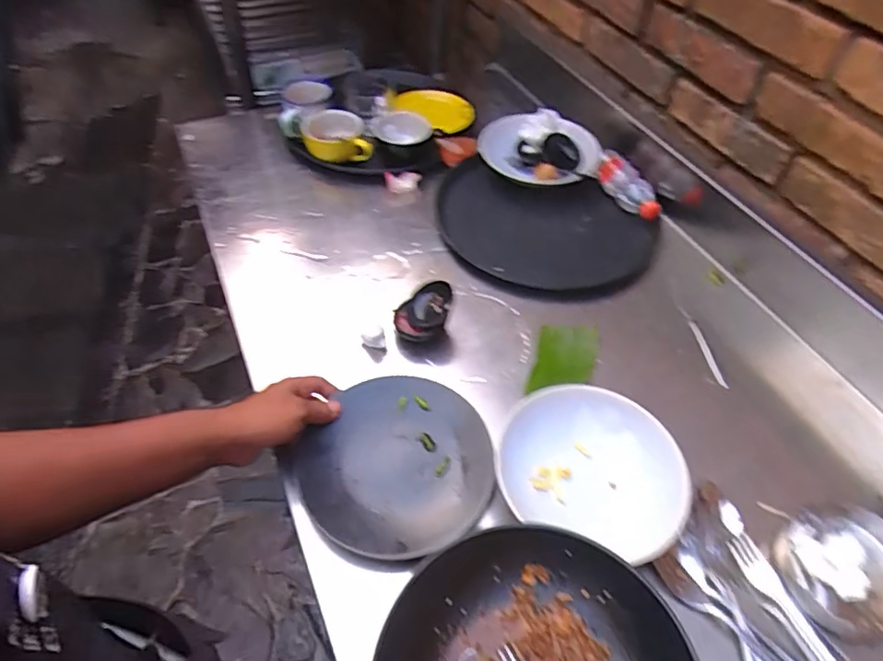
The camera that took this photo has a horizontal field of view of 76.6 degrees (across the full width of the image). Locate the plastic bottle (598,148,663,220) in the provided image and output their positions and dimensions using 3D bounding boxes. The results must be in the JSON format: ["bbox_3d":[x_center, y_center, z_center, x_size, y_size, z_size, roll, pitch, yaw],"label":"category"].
[{"bbox_3d":[0.287,-0.224,0.867,0.047,0.041,0.132,-30,76,-25],"label":"plastic bottle"}]

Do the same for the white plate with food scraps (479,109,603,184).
[{"bbox_3d":[0.157,-0.291,0.907,0.184,0.071,0.143,3,51,-1],"label":"white plate with food scraps"}]

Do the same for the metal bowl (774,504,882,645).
[{"bbox_3d":[0.378,0.224,0.519,0.101,0.055,0.113,-15,54,-16],"label":"metal bowl"}]

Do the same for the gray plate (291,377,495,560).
[{"bbox_3d":[-0.044,0.138,0.590,0.190,0.020,0.198,2,51,-2],"label":"gray plate"}]

